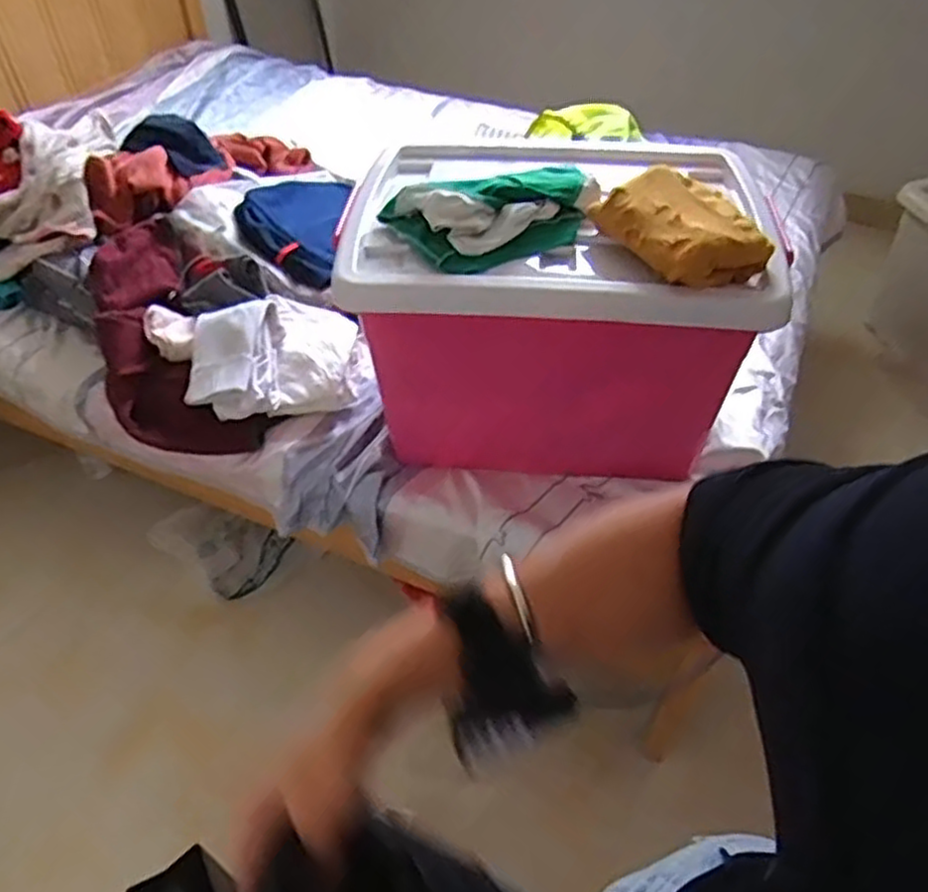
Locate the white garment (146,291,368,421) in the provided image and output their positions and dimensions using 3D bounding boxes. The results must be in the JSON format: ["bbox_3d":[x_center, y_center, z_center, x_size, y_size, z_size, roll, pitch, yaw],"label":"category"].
[{"bbox_3d":[-0.336,-0.153,1.241,0.336,0.153,0.226,-14,49,-10],"label":"white garment"}]

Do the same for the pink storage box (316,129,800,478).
[{"bbox_3d":[0.139,-0.240,1.114,0.547,0.401,0.422,2,48,4],"label":"pink storage box"}]

